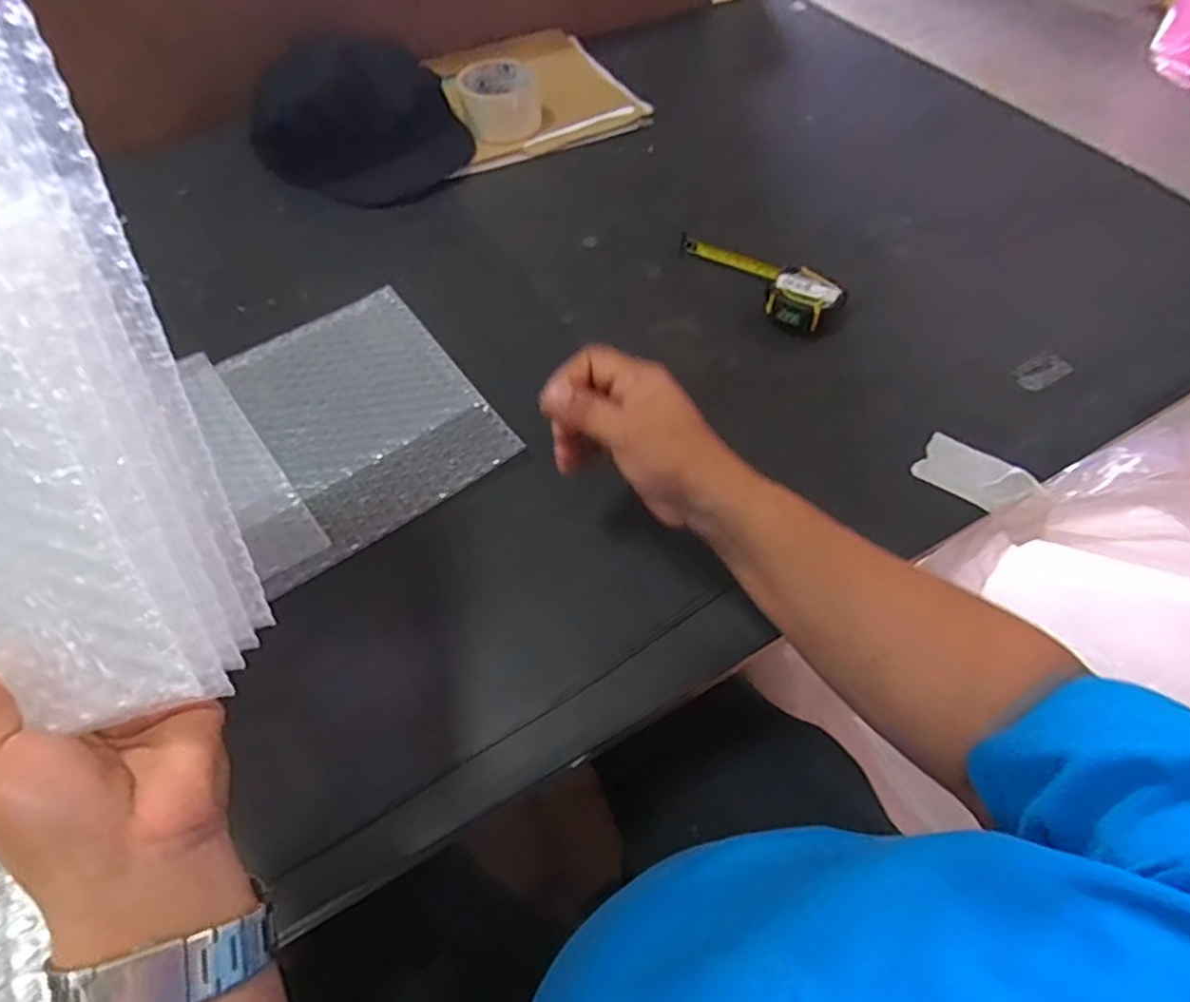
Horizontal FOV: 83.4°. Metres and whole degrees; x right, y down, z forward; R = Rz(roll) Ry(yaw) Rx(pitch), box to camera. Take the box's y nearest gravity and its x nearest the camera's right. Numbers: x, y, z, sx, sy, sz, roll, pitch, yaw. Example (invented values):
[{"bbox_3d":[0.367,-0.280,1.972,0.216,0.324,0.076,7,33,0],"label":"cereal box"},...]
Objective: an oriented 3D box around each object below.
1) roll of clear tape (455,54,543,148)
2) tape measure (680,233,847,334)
[{"bbox_3d":[-0.103,-0.443,0.737,0.086,0.053,0.086,-7,56,-3],"label":"roll of clear tape"},{"bbox_3d":[0.141,-0.200,0.581,0.049,0.029,0.157,-36,62,-20],"label":"tape measure"}]

